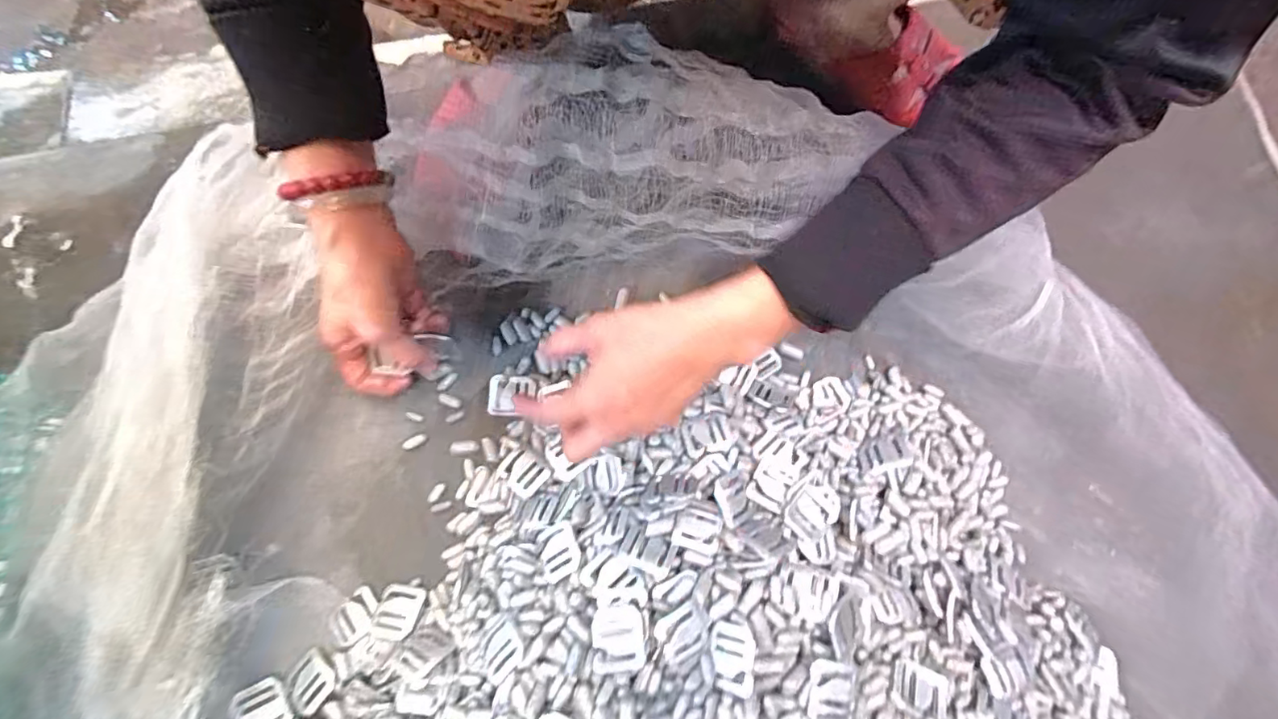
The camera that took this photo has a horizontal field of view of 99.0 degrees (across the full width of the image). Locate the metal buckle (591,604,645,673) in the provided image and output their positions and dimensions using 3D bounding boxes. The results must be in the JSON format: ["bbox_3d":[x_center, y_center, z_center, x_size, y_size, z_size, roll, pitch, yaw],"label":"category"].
[{"bbox_3d":[-0.012,0.166,0.327,0.031,0.005,0.036,-8,53,9],"label":"metal buckle"}]

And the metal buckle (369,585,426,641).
[{"bbox_3d":[-0.171,0.179,0.386,0.030,0.011,0.034,12,80,2],"label":"metal buckle"}]

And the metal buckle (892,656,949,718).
[{"bbox_3d":[0.176,0.205,0.341,0.037,0.005,0.029,29,48,8],"label":"metal buckle"}]

